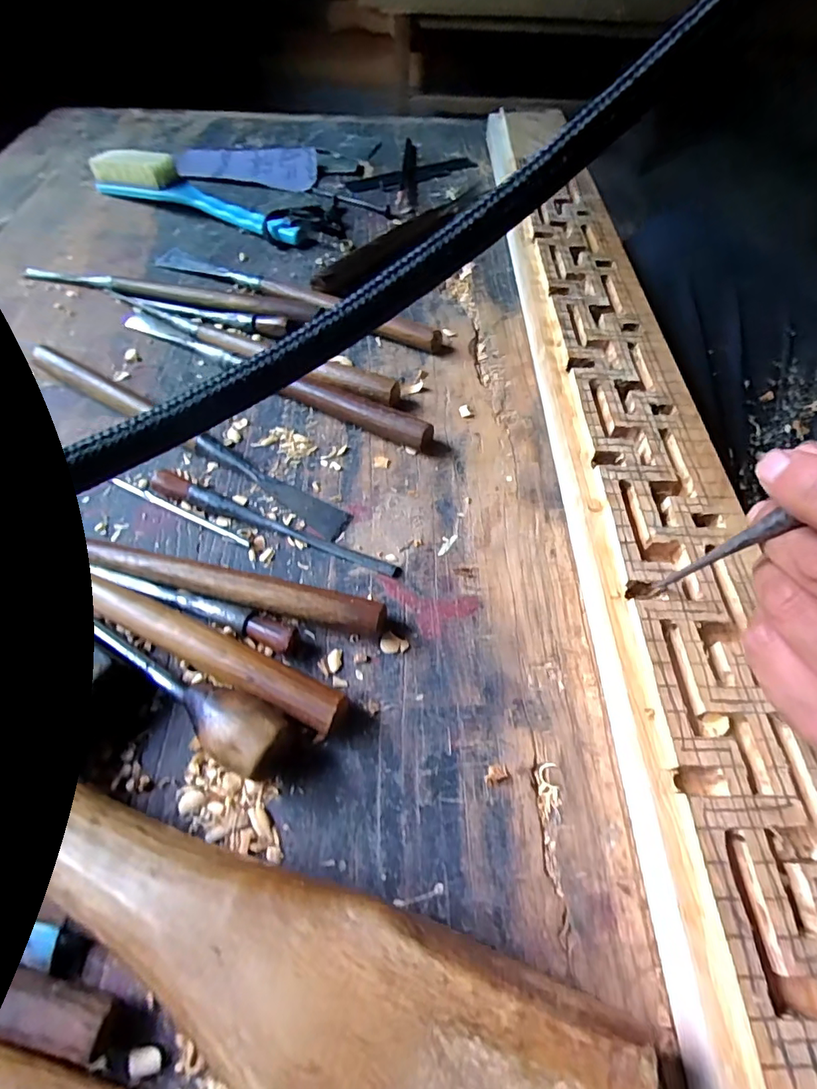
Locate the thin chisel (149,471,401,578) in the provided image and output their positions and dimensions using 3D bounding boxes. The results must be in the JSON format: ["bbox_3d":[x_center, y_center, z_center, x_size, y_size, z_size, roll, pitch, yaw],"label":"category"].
[{"bbox_3d":[-0.077,-0.012,0.273,0.151,0.011,0.011,19,59,10],"label":"thin chisel"}]

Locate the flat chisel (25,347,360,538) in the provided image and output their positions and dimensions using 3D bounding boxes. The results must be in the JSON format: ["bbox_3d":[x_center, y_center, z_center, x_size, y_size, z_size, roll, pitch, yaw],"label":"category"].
[{"bbox_3d":[-0.142,-0.067,0.301,0.243,0.018,0.020,27,61,14],"label":"flat chisel"}]

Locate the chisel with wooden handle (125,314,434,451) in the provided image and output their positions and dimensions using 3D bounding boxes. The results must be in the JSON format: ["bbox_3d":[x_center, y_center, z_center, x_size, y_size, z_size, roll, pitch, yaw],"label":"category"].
[{"bbox_3d":[-0.098,-0.119,0.333,0.259,0.019,0.017,27,61,14],"label":"chisel with wooden handle"}]

